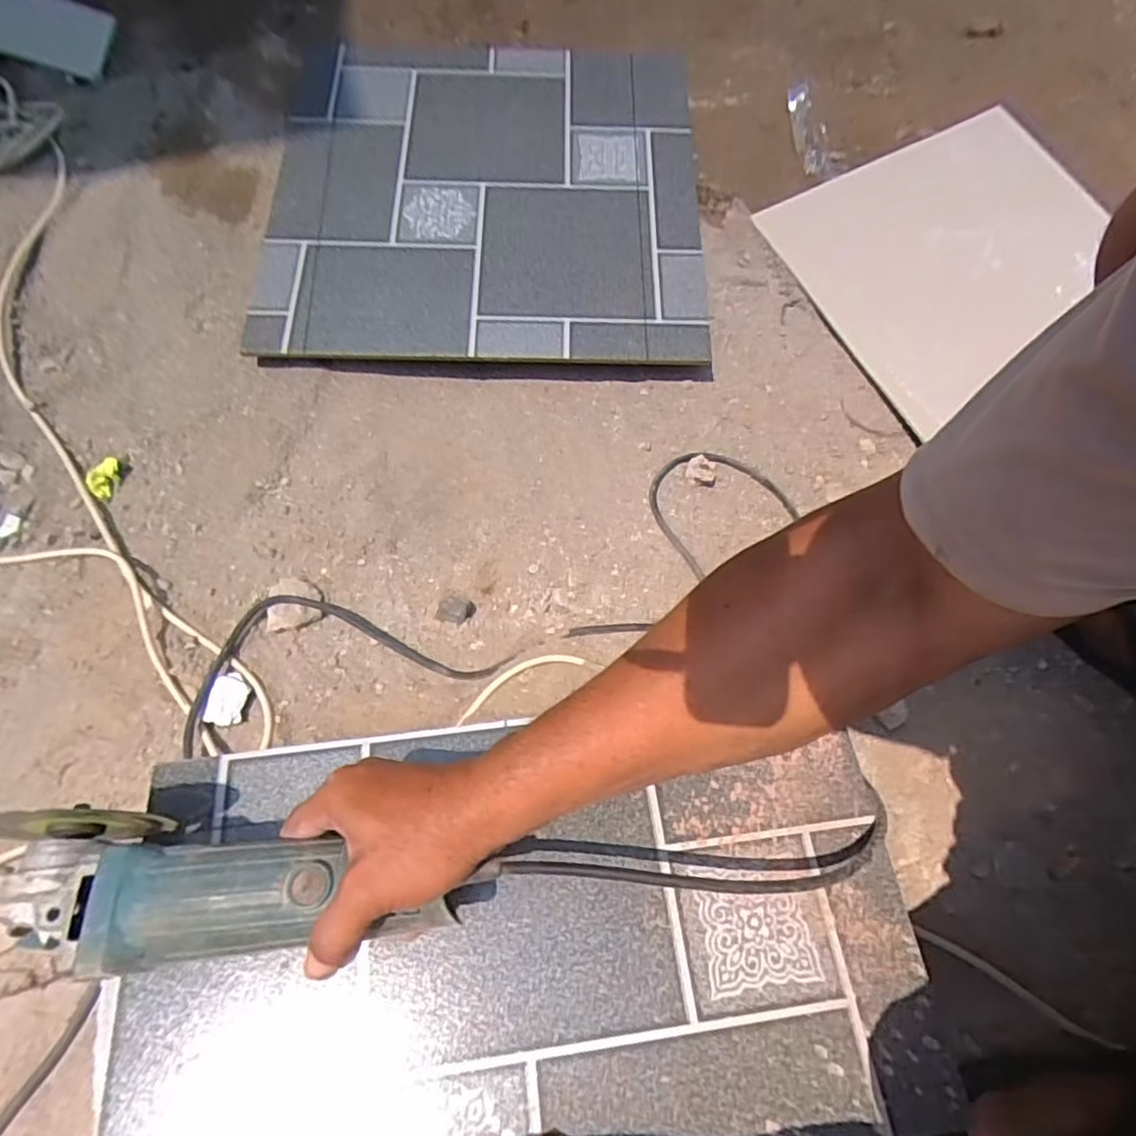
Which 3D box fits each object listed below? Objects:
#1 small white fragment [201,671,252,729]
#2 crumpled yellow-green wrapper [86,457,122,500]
[{"bbox_3d":[-0.306,0.118,0.568,0.031,0.012,0.046,10,63,5],"label":"small white fragment"},{"bbox_3d":[-0.486,-0.095,0.662,0.020,0.025,0.041,20,64,10],"label":"crumpled yellow-green wrapper"}]

